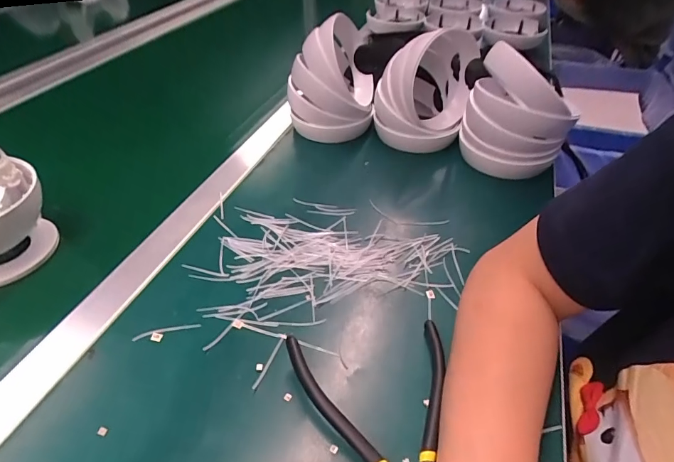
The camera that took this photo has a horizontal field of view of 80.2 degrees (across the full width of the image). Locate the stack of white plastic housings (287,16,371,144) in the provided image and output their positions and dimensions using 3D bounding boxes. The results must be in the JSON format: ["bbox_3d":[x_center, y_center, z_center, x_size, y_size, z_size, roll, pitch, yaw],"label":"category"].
[{"bbox_3d":[-0.006,-0.198,0.511,0.102,0.124,0.123,2,43,4],"label":"stack of white plastic housings"}]

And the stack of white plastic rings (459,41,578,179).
[{"bbox_3d":[0.210,-0.144,0.479,0.106,0.115,0.128,8,44,11],"label":"stack of white plastic rings"}]

